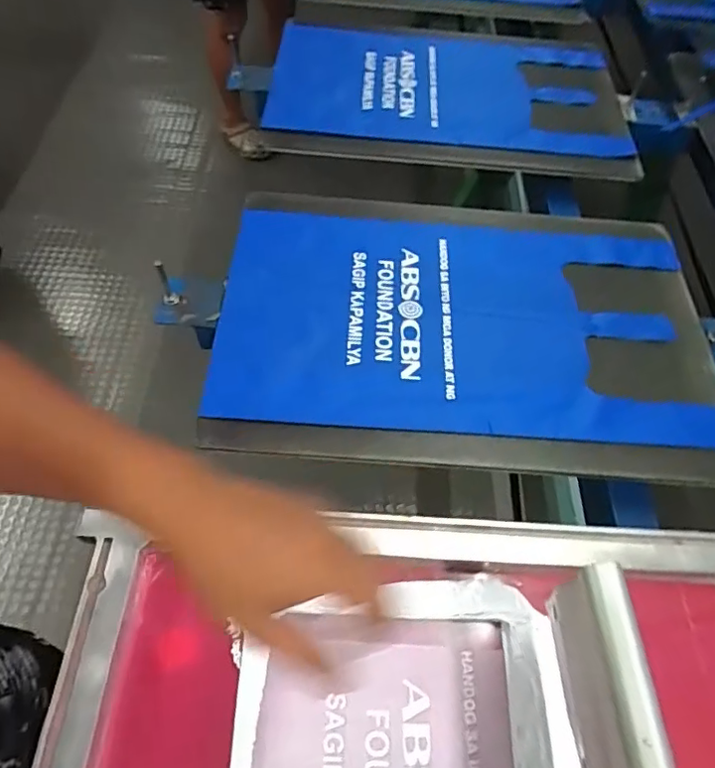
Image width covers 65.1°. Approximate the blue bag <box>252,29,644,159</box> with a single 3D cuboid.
[{"bbox_3d":[0.160,-0.542,1.025,0.618,0.045,0.395,5,56,0],"label":"blue bag"}]

